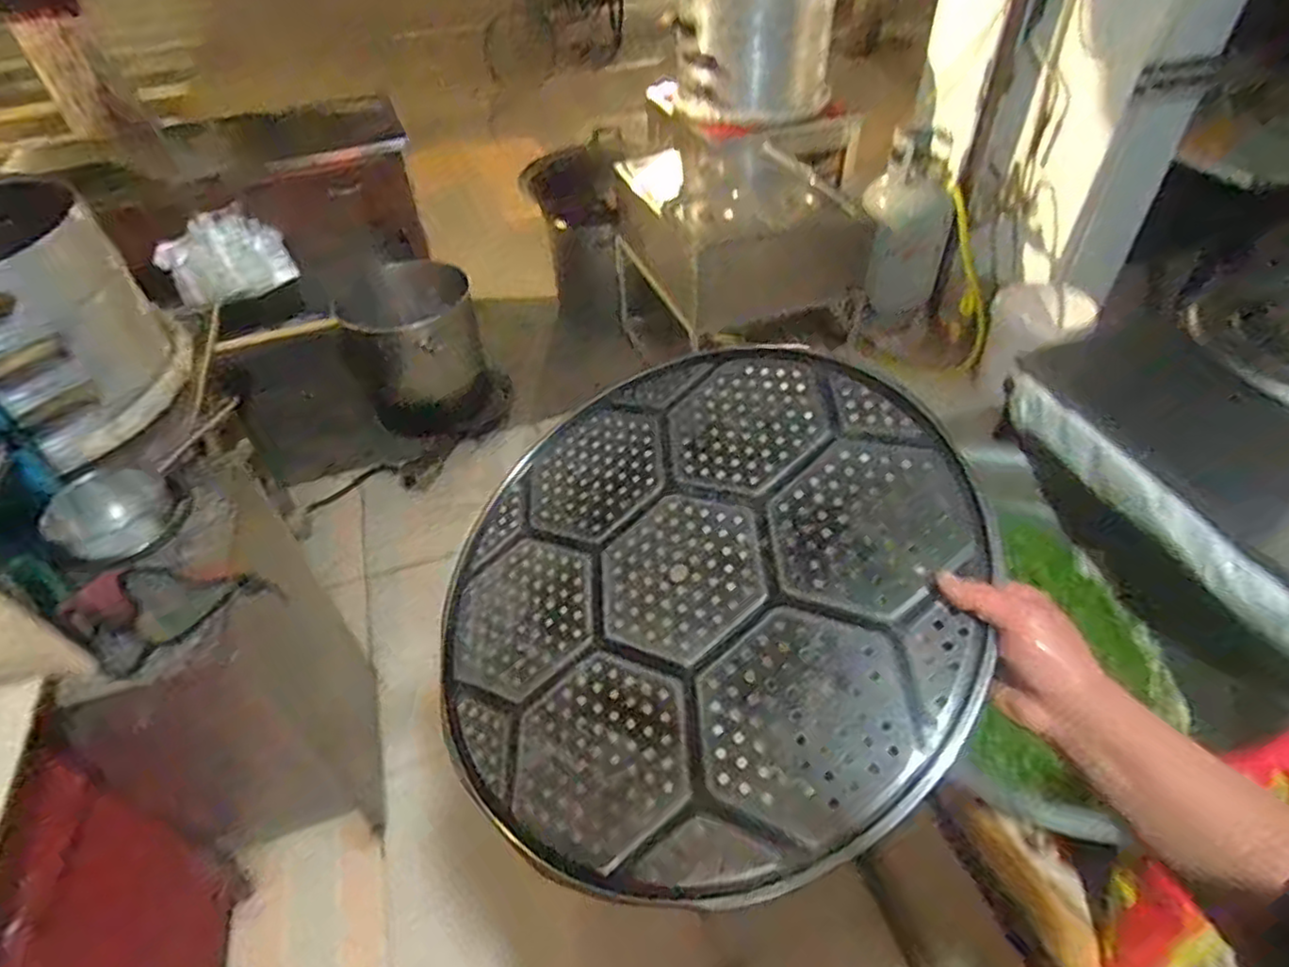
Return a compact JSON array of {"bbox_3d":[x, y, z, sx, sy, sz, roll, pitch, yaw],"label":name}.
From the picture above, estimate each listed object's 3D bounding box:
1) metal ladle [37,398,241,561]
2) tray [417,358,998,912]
[{"bbox_3d":[-0.823,-0.007,1.148,0.155,0.095,0.304,7,47,10],"label":"metal ladle"},{"bbox_3d":[0.032,0.087,0.646,0.505,0.018,0.514,-47,50,-5],"label":"tray"}]

